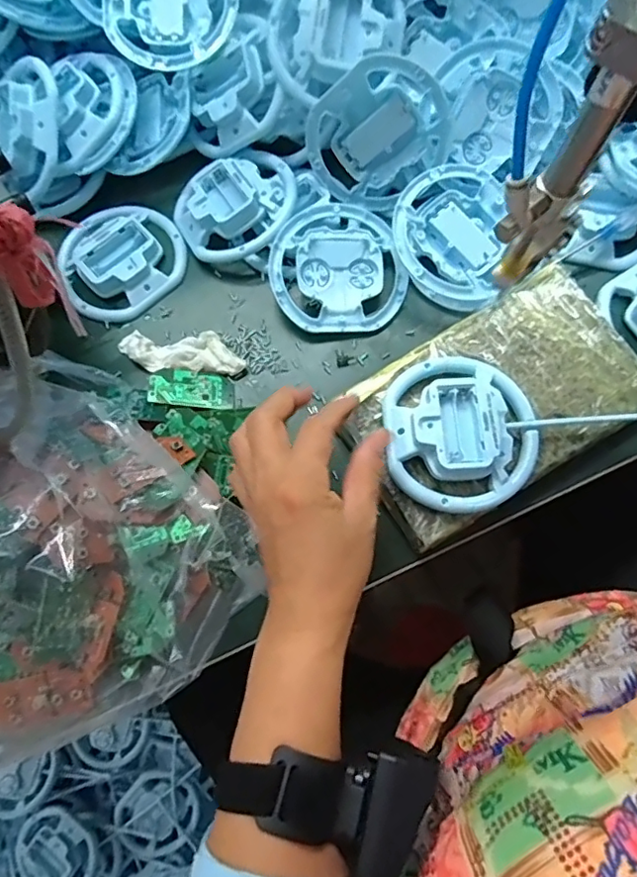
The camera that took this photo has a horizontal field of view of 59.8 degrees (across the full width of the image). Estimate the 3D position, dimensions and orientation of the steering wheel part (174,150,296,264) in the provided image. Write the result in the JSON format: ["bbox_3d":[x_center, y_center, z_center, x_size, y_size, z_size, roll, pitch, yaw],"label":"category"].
[{"bbox_3d":[-0.064,-0.187,0.438,0.096,0.028,0.082,-34,76,-7],"label":"steering wheel part"}]

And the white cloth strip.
[{"bbox_3d":[-0.104,-0.066,0.420,0.096,0.013,0.034,4,75,3],"label":"white cloth strip"}]

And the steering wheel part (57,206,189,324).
[{"bbox_3d":[-0.159,-0.147,0.445,0.097,0.018,0.098,-1,75,2],"label":"steering wheel part"}]

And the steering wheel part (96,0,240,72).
[{"bbox_3d":[-0.117,-0.339,0.424,0.104,0.015,0.108,0,92,1],"label":"steering wheel part"}]

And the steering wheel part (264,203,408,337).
[{"bbox_3d":[0.014,-0.131,0.426,0.102,0.022,0.097,-1,75,2],"label":"steering wheel part"}]

